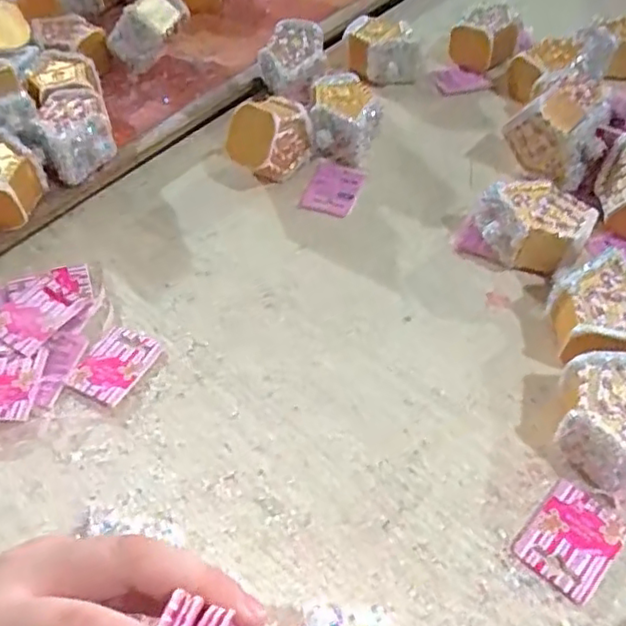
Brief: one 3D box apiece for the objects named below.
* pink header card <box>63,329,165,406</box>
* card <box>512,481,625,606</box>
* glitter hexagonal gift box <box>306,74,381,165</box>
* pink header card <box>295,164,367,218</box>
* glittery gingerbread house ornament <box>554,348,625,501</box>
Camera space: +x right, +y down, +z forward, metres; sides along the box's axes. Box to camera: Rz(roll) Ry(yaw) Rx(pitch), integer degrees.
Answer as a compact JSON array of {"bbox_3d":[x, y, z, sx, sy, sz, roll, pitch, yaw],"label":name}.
[{"bbox_3d":[-0.142,0.037,0.455,0.045,0.006,0.058,20,54,18],"label":"pink header card"},{"bbox_3d":[0.150,0.133,0.369,0.045,0.004,0.059,36,60,28],"label":"card"},{"bbox_3d":[0.030,-0.187,0.606,0.065,0.047,0.091,4,50,6],"label":"glitter hexagonal gift box"},{"bbox_3d":[0.018,-0.113,0.574,0.047,0.004,0.068,14,52,13],"label":"pink header card"},{"bbox_3d":[0.184,0.068,0.394,0.070,0.046,0.077,-1,50,1],"label":"glittery gingerbread house ornament"}]

